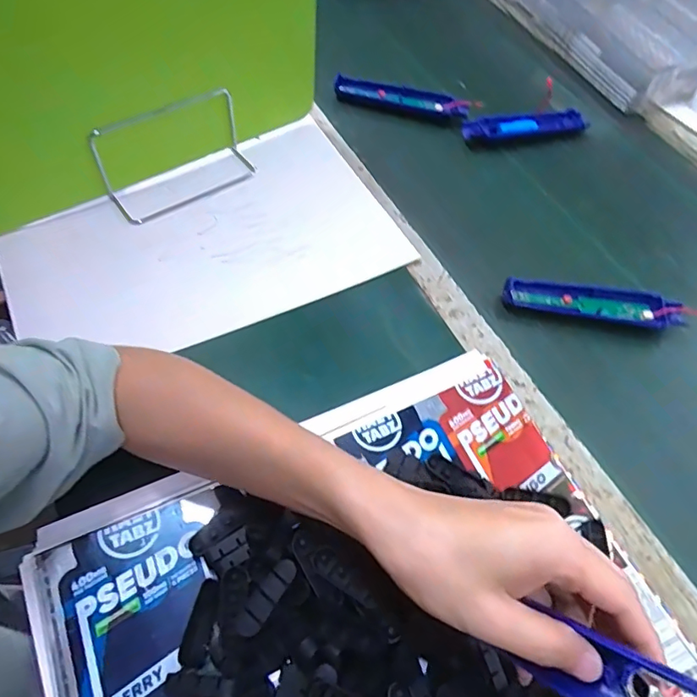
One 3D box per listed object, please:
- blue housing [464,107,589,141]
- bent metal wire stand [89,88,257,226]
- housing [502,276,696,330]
[{"bbox_3d":[0.230,-0.287,0.662,0.175,0.015,0.038,-13,61,-11],"label":"blue housing"},{"bbox_3d":[-0.173,-0.207,0.528,0.167,0.080,0.076,-36,68,-22],"label":"bent metal wire stand"},{"bbox_3d":[0.252,-0.047,0.506,0.195,0.013,0.040,10,59,2],"label":"housing"}]

